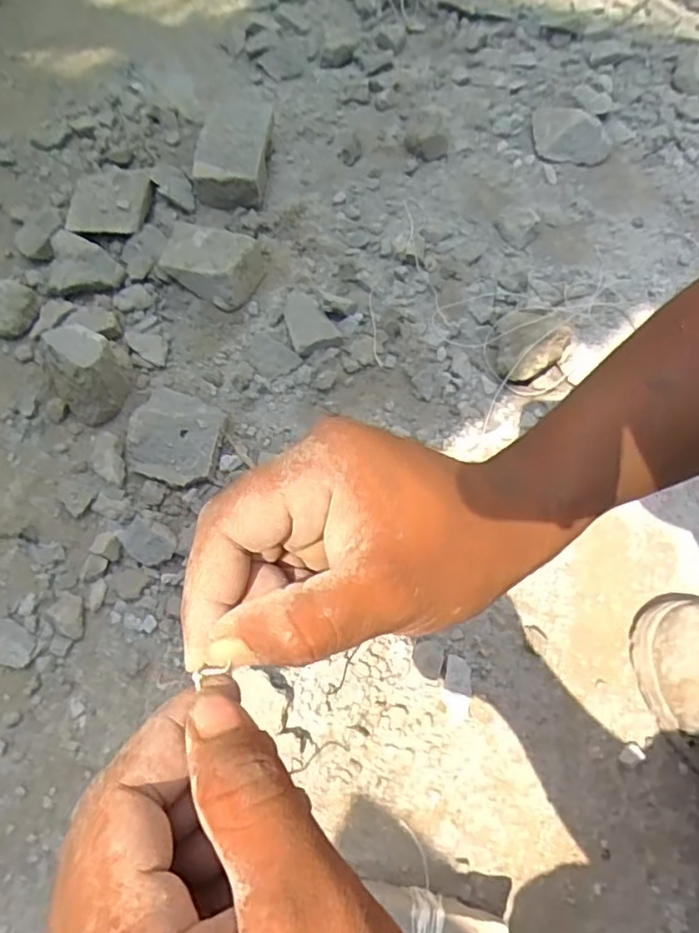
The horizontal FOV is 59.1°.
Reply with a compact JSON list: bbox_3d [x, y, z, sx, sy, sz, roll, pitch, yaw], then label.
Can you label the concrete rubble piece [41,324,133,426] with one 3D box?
[{"bbox_3d":[-0.237,-0.089,0.566,0.065,0.075,0.069,1,64,-3],"label":"concrete rubble piece"}]

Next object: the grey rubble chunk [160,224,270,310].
[{"bbox_3d":[-0.145,-0.224,0.655,0.106,0.043,0.117,2,63,-2],"label":"grey rubble chunk"}]

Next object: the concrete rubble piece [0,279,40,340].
[{"bbox_3d":[-0.345,-0.161,0.626,0.053,0.038,0.059,-3,64,-5],"label":"concrete rubble piece"}]

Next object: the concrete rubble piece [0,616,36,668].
[{"bbox_3d":[-0.273,0.138,0.488,0.048,0.010,0.033,14,64,3],"label":"concrete rubble piece"}]

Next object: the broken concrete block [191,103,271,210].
[{"bbox_3d":[-0.138,-0.393,0.751,0.077,0.047,0.174,4,63,-2],"label":"broken concrete block"}]

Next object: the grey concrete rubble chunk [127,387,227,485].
[{"bbox_3d":[-0.154,-0.032,0.562,0.077,0.034,0.094,14,64,3],"label":"grey concrete rubble chunk"}]

